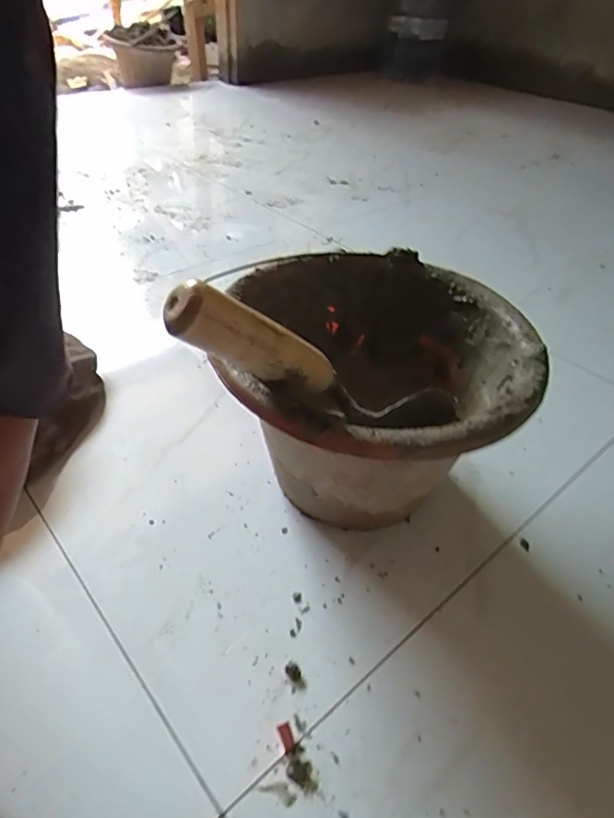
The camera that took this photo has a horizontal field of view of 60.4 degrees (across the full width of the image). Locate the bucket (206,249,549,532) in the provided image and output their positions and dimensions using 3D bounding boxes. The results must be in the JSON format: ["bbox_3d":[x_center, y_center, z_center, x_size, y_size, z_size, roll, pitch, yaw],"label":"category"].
[{"bbox_3d":[0.051,0.000,0.451,0.231,0.166,0.242,2,42,-2],"label":"bucket"}]

